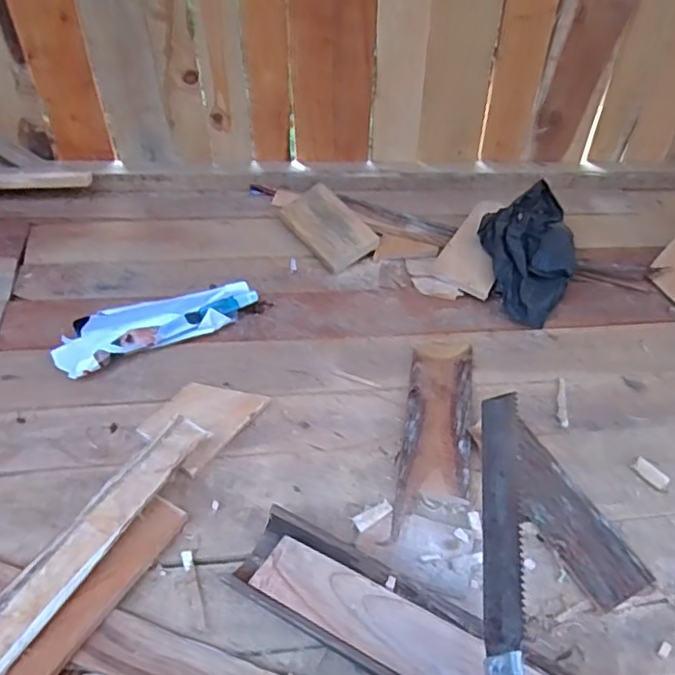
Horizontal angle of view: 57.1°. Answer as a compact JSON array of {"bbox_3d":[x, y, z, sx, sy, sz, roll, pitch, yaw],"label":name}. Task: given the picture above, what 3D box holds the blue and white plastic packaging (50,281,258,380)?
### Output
[{"bbox_3d":[-0.238,-0.019,0.830,0.264,0.049,0.077,-23,54,-24],"label":"blue and white plastic packaging"}]

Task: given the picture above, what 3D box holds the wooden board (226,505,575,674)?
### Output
[{"bbox_3d":[0.092,0.292,0.571,0.411,0.071,0.088,25,50,16],"label":"wooden board"}]

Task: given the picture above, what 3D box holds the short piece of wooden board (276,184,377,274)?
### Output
[{"bbox_3d":[-0.015,-0.175,0.987,0.091,0.015,0.150,-41,71,-4],"label":"short piece of wooden board"}]

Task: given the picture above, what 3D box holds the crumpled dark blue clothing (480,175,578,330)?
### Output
[{"bbox_3d":[0.289,-0.135,0.968,0.138,0.079,0.251,14,48,7],"label":"crumpled dark blue clothing"}]

